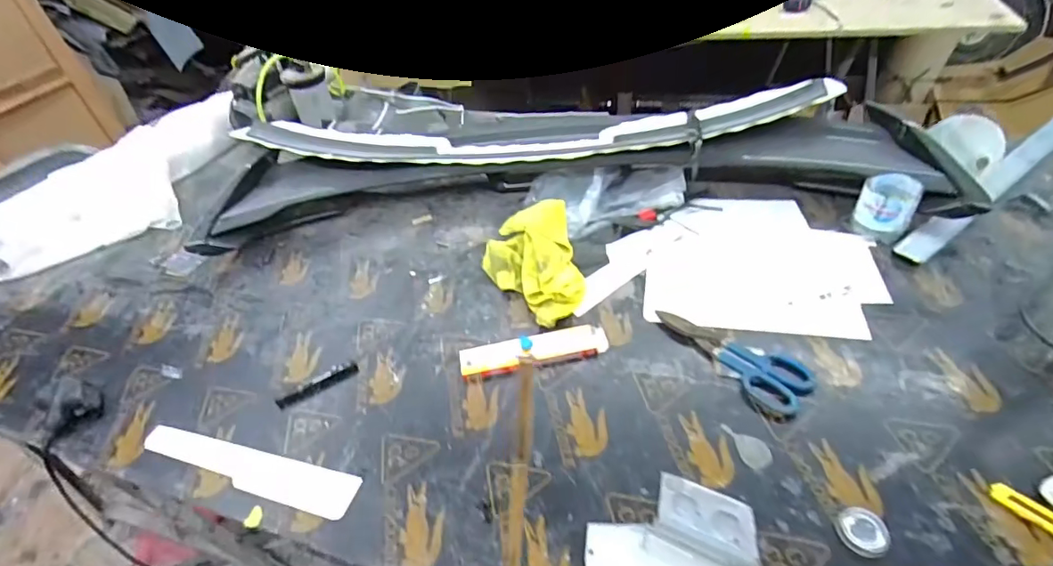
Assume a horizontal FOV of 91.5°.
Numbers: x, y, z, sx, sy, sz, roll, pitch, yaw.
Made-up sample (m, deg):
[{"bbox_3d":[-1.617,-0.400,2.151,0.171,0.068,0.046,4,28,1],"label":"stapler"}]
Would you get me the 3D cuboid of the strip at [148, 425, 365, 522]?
[{"bbox_3d":[-0.411,0.269,0.745,0.362,0.009,0.062,8,45,16],"label":"strip"}]

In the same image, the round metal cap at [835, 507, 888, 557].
[{"bbox_3d":[0.392,0.288,0.596,0.055,0.013,0.052,-4,43,4],"label":"round metal cap"}]

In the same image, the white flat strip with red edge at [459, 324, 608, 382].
[{"bbox_3d":[0.012,0.111,0.838,0.238,0.021,0.053,-11,43,-4],"label":"white flat strip with red edge"}]

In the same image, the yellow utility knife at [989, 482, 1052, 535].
[{"bbox_3d":[0.590,0.272,0.563,0.028,0.022,0.130,-24,45,-17],"label":"yellow utility knife"}]

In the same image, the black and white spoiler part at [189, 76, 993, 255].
[{"bbox_3d":[0.069,-0.251,1.124,1.439,0.147,0.395,-2,43,6],"label":"black and white spoiler part"}]

